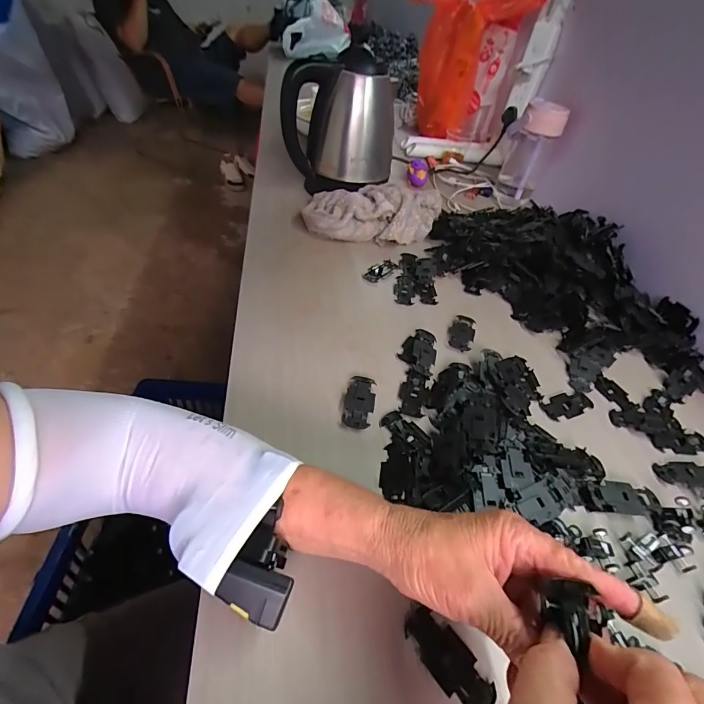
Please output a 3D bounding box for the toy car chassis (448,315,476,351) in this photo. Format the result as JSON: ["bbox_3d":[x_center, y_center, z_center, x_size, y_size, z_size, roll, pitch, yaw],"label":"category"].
[{"bbox_3d":[0.141,-0.025,0.498,0.031,0.006,0.060,21,45,11],"label":"toy car chassis"}]

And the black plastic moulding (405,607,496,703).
[{"bbox_3d":[0.064,0.204,0.259,0.029,0.005,0.066,-28,56,-33],"label":"black plastic moulding"}]

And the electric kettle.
[{"bbox_3d":[-0.013,-0.395,0.670,0.163,0.169,0.156,13,45,6],"label":"electric kettle"}]

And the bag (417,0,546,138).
[{"bbox_3d":[0.260,-0.695,0.972,0.201,0.306,0.261,-26,55,-31],"label":"bag"}]

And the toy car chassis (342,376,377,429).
[{"bbox_3d":[0.008,0.051,0.398,0.029,0.008,0.062,12,44,1],"label":"toy car chassis"}]

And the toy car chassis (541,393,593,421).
[{"bbox_3d":[0.243,0.059,0.439,0.067,0.006,0.029,-13,49,-22],"label":"toy car chassis"}]

